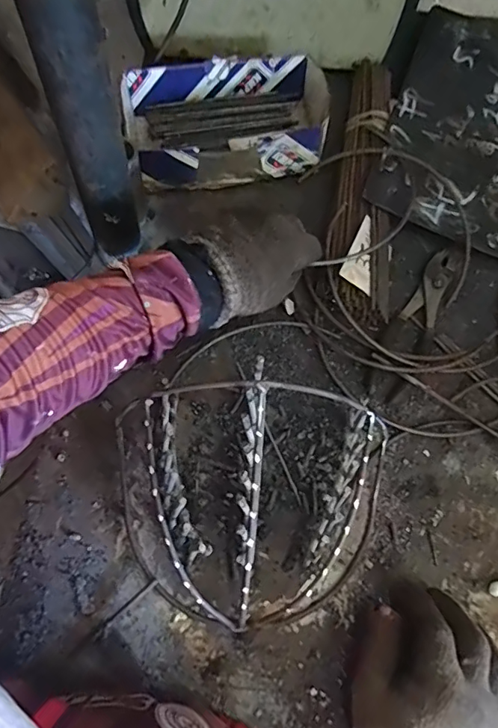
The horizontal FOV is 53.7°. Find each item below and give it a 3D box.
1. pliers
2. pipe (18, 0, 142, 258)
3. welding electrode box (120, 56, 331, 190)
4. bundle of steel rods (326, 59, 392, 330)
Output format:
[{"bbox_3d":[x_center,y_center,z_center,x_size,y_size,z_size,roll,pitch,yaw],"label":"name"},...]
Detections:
[{"bbox_3d":[0.180,-0.045,0.531,0.050,0.014,0.193,30,70,9],"label":"pliers"},{"bbox_3d":[-0.128,-0.193,0.400,0.056,0.249,0.051,-19,70,-9],"label":"pipe"},{"bbox_3d":[-0.022,-0.295,0.598,0.240,0.058,0.153,-12,69,-7],"label":"welding electrode box"},{"bbox_3d":[0.131,-0.222,0.575,0.071,0.031,0.360,6,68,0],"label":"bundle of steel rods"}]

